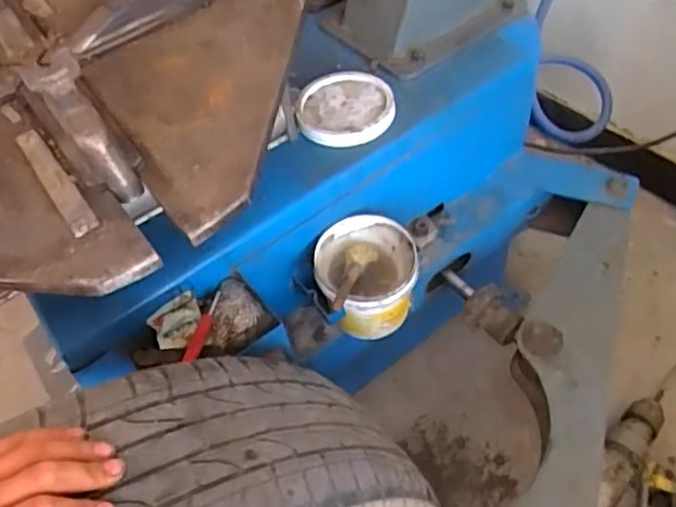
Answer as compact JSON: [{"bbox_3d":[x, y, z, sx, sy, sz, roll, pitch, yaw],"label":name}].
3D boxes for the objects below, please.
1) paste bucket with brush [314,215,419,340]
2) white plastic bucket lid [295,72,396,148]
[{"bbox_3d":[0.038,0.030,0.796,0.124,0.119,0.127,-4,52,5],"label":"paste bucket with brush"},{"bbox_3d":[0.010,-0.187,0.814,0.120,0.025,0.124,-4,52,5],"label":"white plastic bucket lid"}]

